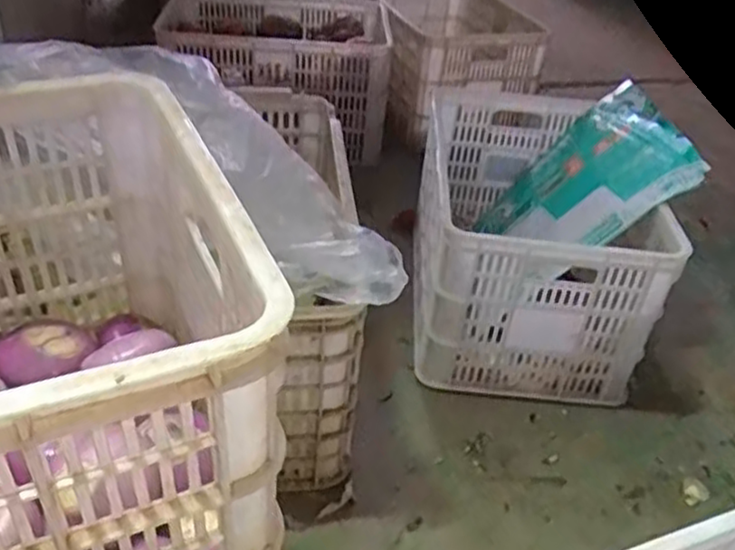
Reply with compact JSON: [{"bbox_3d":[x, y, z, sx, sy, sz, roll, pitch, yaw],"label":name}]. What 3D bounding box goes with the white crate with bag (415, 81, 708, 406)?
[{"bbox_3d":[0.297,-0.100,1.272,0.403,0.330,0.578,6,37,-1],"label":"white crate with bag"}]

